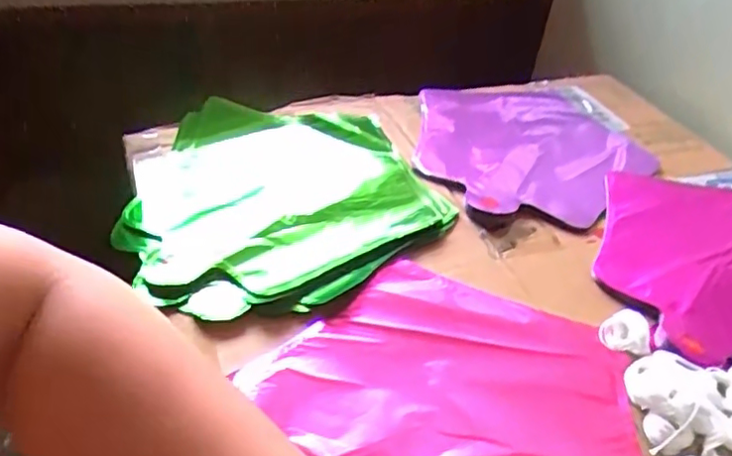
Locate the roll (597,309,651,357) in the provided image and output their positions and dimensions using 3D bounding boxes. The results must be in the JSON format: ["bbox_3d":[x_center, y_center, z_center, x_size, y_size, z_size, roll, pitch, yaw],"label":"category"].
[{"bbox_3d":[0.178,0.070,0.411,0.031,0.011,0.034,4,40,-4],"label":"roll"}]

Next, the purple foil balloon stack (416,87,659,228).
[{"bbox_3d":[0.169,-0.092,0.617,0.222,0.023,0.283,9,40,1],"label":"purple foil balloon stack"}]

